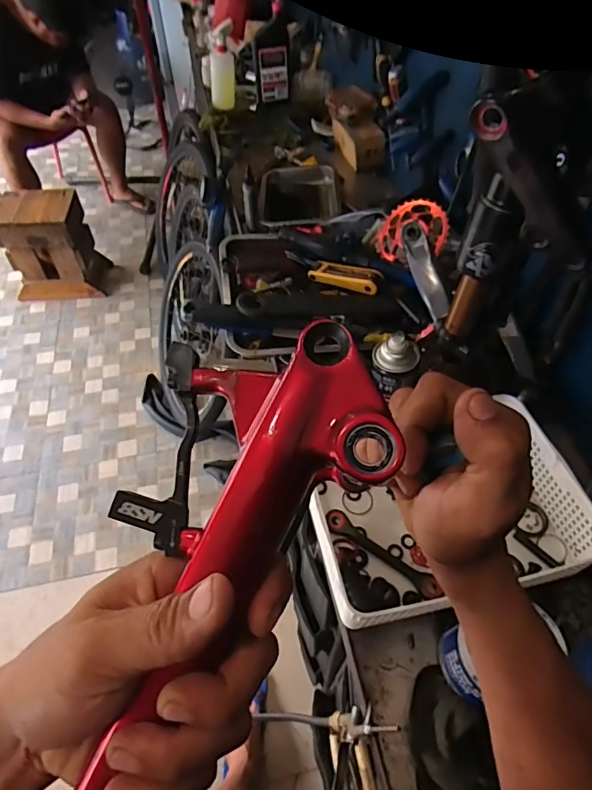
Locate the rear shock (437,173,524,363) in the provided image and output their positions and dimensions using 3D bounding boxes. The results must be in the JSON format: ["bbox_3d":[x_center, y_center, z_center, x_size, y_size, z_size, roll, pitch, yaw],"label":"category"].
[{"bbox_3d":[0.171,-0.109,0.465,0.037,0.185,0.032,12,53,9],"label":"rear shock"}]

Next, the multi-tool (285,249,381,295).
[{"bbox_3d":[0.062,-0.214,0.834,0.178,0.034,0.038,24,56,18],"label":"multi-tool"}]

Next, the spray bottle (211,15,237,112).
[{"bbox_3d":[-0.228,-1.000,1.476,0.084,0.202,0.101,-4,52,-3],"label":"spray bottle"}]

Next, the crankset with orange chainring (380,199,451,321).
[{"bbox_3d":[0.213,-0.228,0.817,0.104,0.057,0.209,-13,78,-10],"label":"crankset with orange chainring"}]

